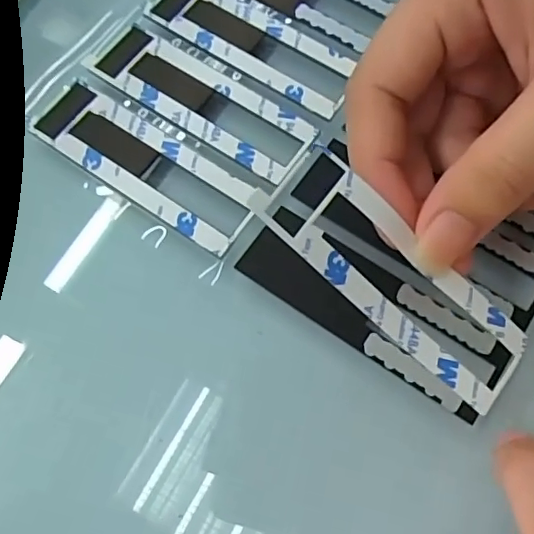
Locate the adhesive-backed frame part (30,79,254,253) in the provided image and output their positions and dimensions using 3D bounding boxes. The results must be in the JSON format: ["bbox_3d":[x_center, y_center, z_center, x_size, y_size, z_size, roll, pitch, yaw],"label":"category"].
[{"bbox_3d":[-0.043,-0.037,0.201,0.086,0.004,0.027,32,67,15],"label":"adhesive-backed frame part"}]

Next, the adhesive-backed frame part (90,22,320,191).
[{"bbox_3d":[-0.024,-0.062,0.209,0.088,0.004,0.027,33,67,15],"label":"adhesive-backed frame part"}]

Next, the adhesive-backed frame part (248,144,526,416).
[{"bbox_3d":[0.036,0.004,0.157,0.088,0.005,0.028,41,72,-12],"label":"adhesive-backed frame part"}]

